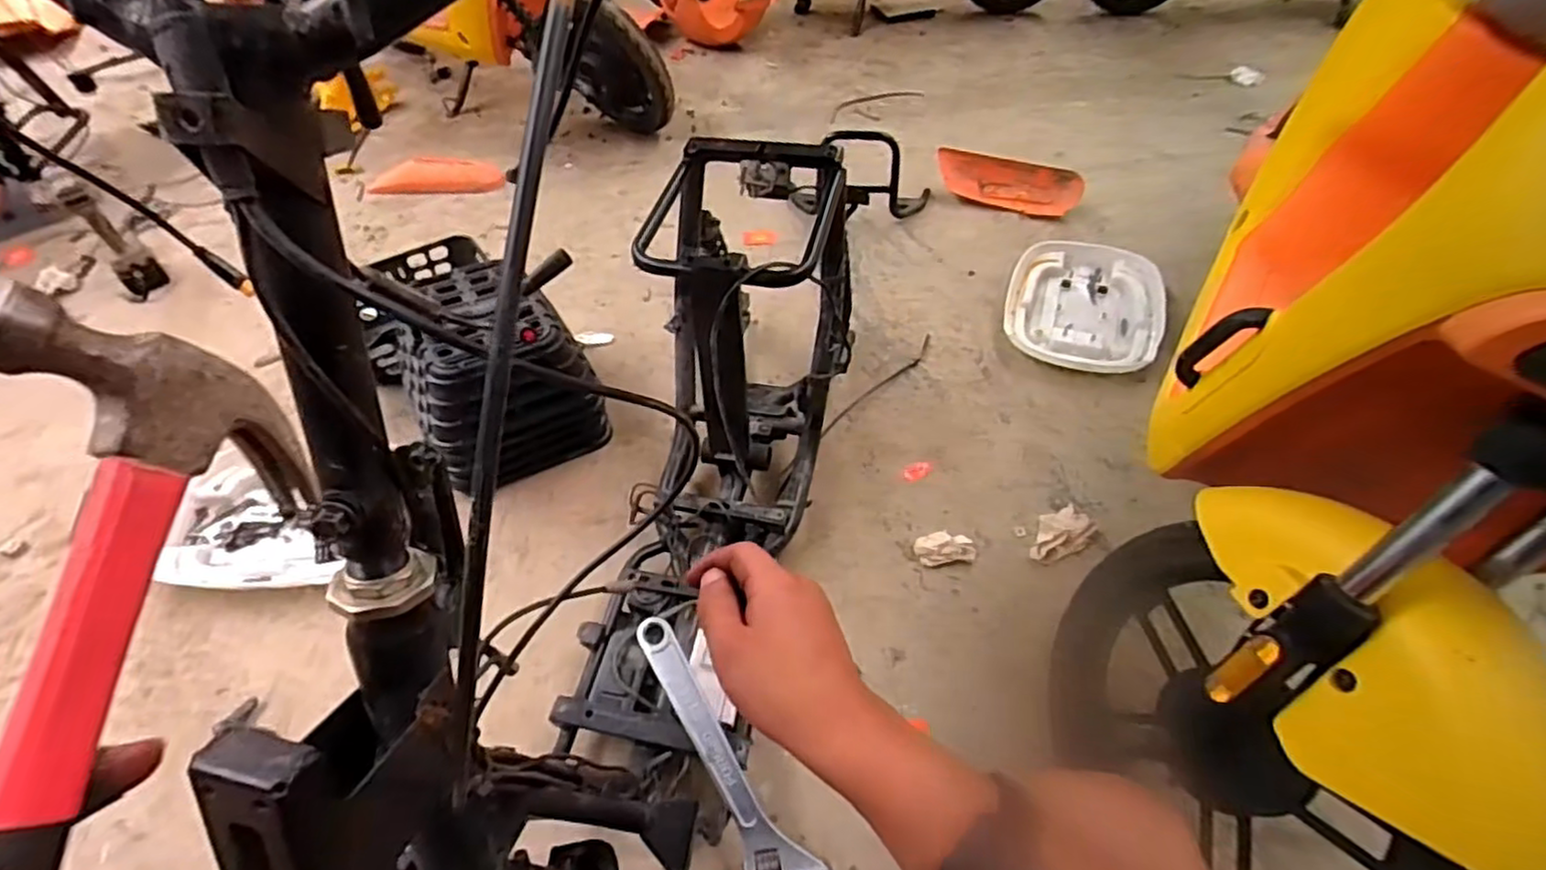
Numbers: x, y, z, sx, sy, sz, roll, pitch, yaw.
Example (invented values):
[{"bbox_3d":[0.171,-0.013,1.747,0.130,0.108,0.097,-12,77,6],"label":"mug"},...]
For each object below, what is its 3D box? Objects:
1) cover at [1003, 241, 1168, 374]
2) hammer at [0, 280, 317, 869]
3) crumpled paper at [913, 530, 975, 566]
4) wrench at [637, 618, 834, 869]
[{"bbox_3d":[0.619,-0.271,1.394,0.295,0.057,0.419,9,50,10],"label":"cover"},{"bbox_3d":[-0.202,0.105,0.192,0.029,0.095,0.274,2,73,5],"label":"hammer"},{"bbox_3d":[0.255,0.167,1.037,0.087,0.033,0.048,-8,49,-4],"label":"crumpled paper"},{"bbox_3d":[-0.048,0.366,0.758,0.077,0.020,0.363,-27,73,-21],"label":"wrench"}]

